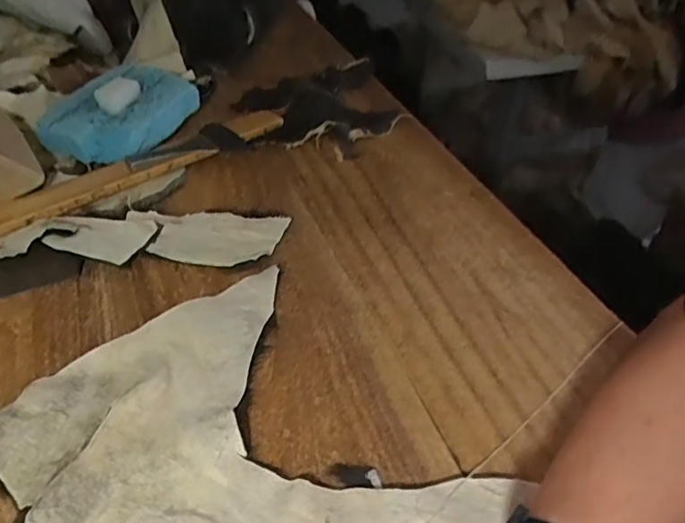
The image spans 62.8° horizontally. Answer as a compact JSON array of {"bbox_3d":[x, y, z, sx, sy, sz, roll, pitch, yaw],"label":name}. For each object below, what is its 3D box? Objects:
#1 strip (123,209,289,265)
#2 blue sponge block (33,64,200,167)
[{"bbox_3d":[-0.141,-0.026,0.580,0.157,0.021,0.071,2,42,2],"label":"strip"},{"bbox_3d":[-0.278,-0.196,0.712,0.129,0.053,0.172,13,44,14],"label":"blue sponge block"}]

